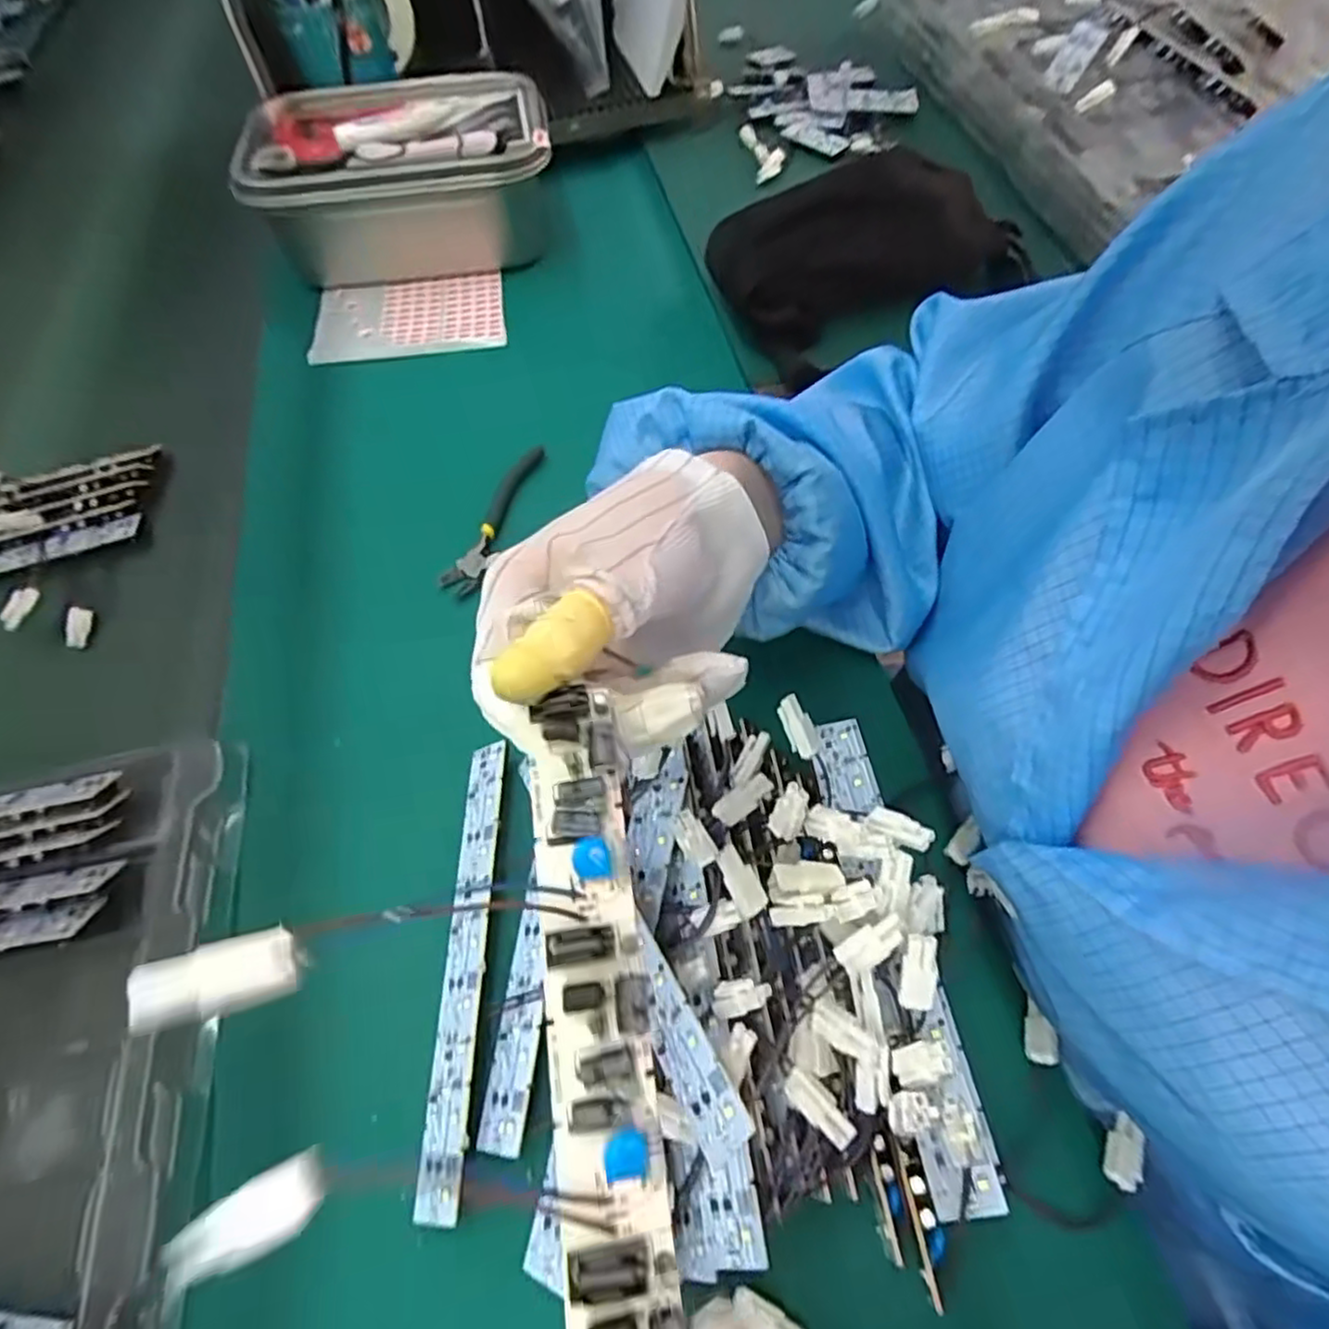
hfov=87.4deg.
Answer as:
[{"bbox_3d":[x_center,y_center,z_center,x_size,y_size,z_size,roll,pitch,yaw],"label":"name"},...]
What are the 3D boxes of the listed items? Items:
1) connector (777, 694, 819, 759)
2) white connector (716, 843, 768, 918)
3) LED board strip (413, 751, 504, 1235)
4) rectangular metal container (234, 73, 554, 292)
[{"bbox_3d":[0.055,0.026,0.287,0.010,0.008,0.026,-22,84,-8],"label":"connector"},{"bbox_3d":[0.028,0.079,0.257,0.012,0.004,0.026,-27,87,-11],"label":"white connector"},{"bbox_3d":[-0.088,0.125,0.307,0.023,0.004,0.189,-19,55,27],"label":"LED board strip"},{"bbox_3d":[-0.209,-0.400,0.579,0.228,0.097,0.152,-9,59,-1],"label":"rectangular metal container"}]

